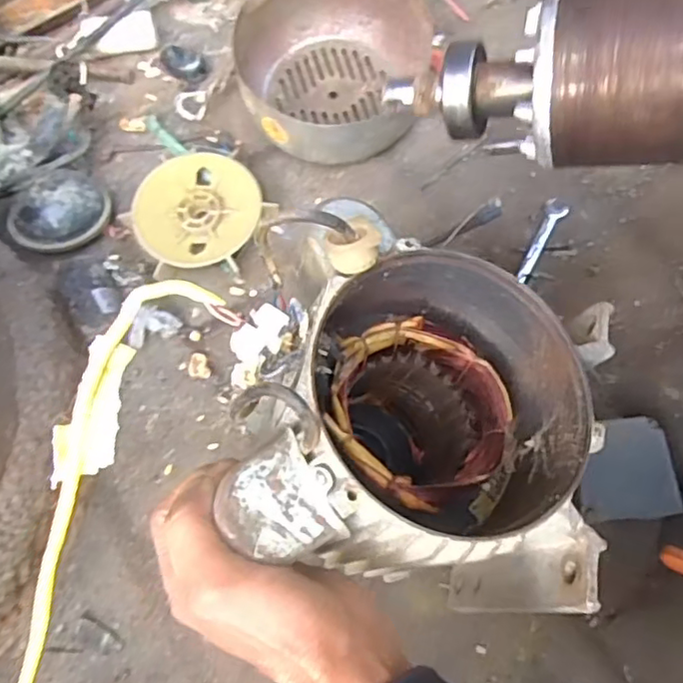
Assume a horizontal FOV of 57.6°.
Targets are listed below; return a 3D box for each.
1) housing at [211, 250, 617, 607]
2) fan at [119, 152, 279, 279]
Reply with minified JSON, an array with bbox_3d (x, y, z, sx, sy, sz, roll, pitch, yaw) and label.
[{"bbox_3d":[0.026,0.060,0.378,0.191,0.192,0.175,16,61,-13],"label":"housing"},{"bbox_3d":[-0.128,-0.110,0.556,0.113,0.026,0.117,0,71,0],"label":"fan"}]

